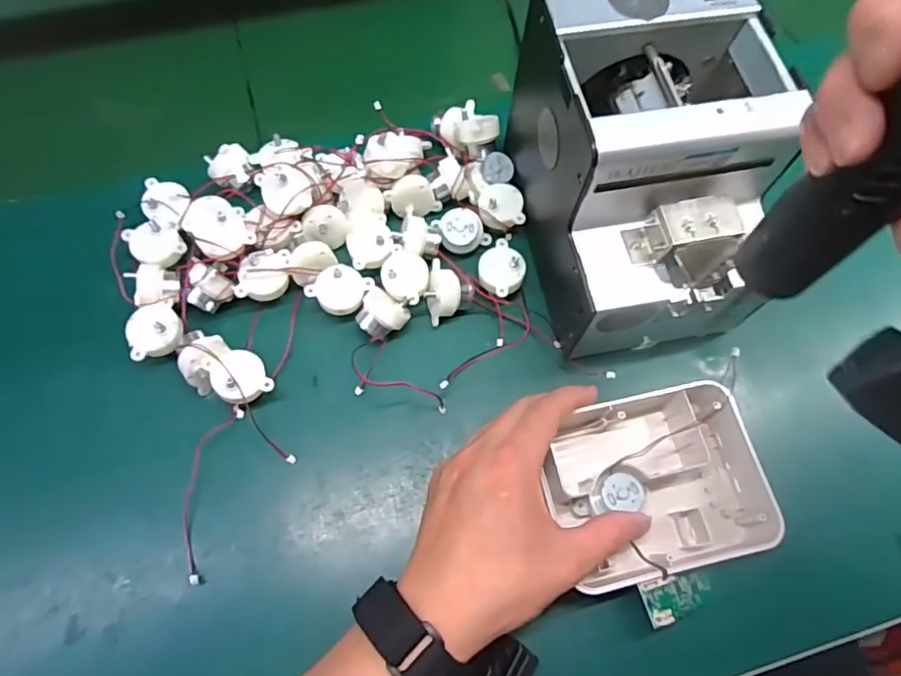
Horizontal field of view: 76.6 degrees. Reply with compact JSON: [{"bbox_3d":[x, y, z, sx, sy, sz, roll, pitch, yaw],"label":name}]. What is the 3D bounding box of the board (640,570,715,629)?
[{"bbox_3d":[0.128,0.141,0.315,0.059,0.008,0.022,4,62,-37],"label":"board"}]

